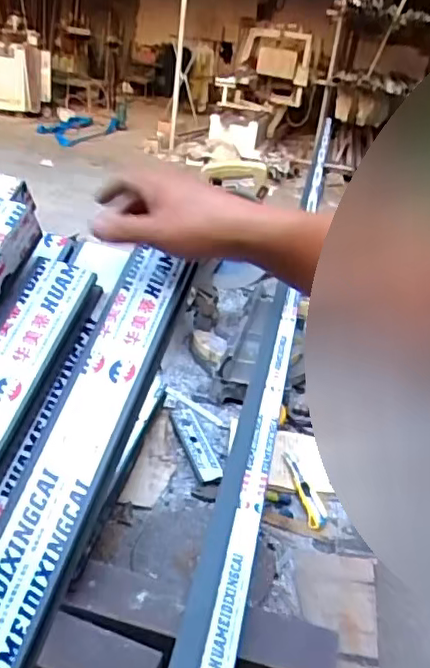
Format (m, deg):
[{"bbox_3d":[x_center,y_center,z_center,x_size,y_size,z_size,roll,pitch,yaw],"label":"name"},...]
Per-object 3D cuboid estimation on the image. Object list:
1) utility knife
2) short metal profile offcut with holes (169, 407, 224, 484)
[{"bbox_3d":[0.177,0.303,1.151,0.038,0.019,0.185,-1,28,-14],"label":"utility knife"},{"bbox_3d":[-0.044,0.225,1.240,0.058,0.016,0.236,-4,29,-20],"label":"short metal profile offcut with holes"}]

